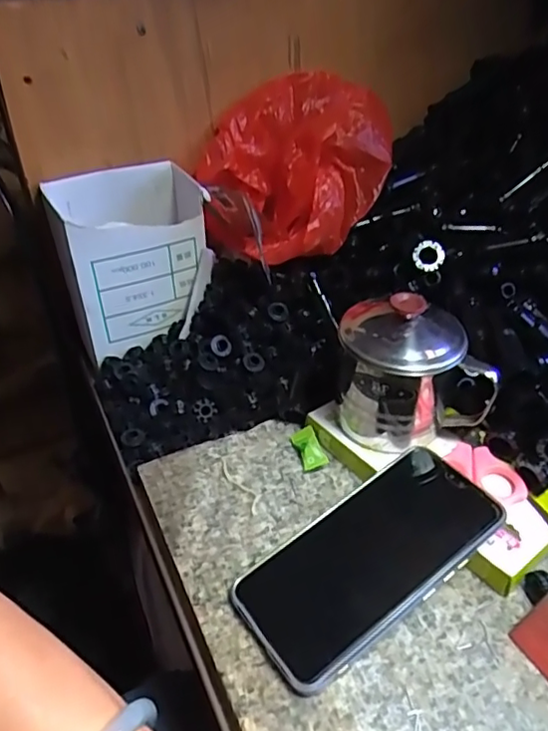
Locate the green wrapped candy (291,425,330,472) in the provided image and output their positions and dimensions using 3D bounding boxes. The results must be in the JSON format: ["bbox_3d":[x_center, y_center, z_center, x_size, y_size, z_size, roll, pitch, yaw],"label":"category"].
[{"bbox_3d":[0.025,0.060,0.425,0.017,0.010,0.037,-11,39,-11],"label":"green wrapped candy"}]

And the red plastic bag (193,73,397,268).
[{"bbox_3d":[0.023,-0.170,0.523,0.173,0.126,0.119,-15,39,-16],"label":"red plastic bag"}]

